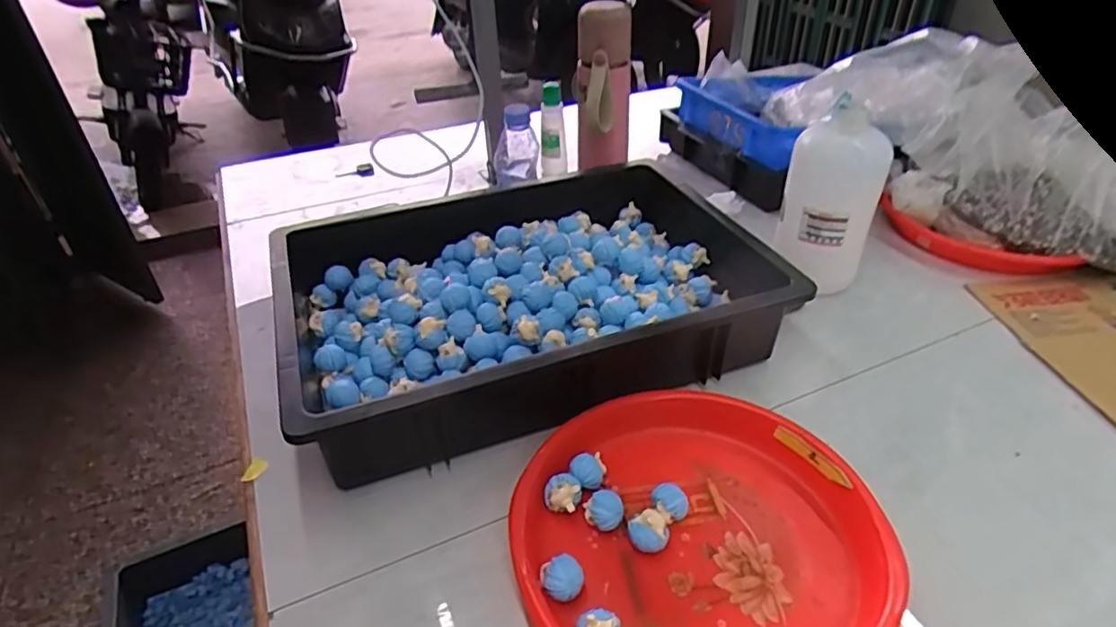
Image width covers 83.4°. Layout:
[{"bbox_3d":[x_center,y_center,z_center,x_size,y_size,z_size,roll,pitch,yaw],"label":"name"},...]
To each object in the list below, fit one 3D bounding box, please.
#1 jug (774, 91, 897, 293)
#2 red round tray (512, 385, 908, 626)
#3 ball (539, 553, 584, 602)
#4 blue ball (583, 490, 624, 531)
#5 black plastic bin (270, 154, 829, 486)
[{"bbox_3d":[0.283,-0.106,0.664,0.084,0.197,0.088,-13,37,-14],"label":"jug"},{"bbox_3d":[0.098,0.158,0.448,0.243,0.036,0.251,-2,36,1],"label":"red round tray"},{"bbox_3d":[0.003,0.181,0.423,0.028,0.026,0.024,-5,36,-3],"label":"ball"},{"bbox_3d":[0.034,0.147,0.467,0.029,0.023,0.025,1,36,5],"label":"blue ball"},{"bbox_3d":[-0.032,-0.016,0.639,0.452,0.104,0.319,-14,37,-16],"label":"black plastic bin"}]

